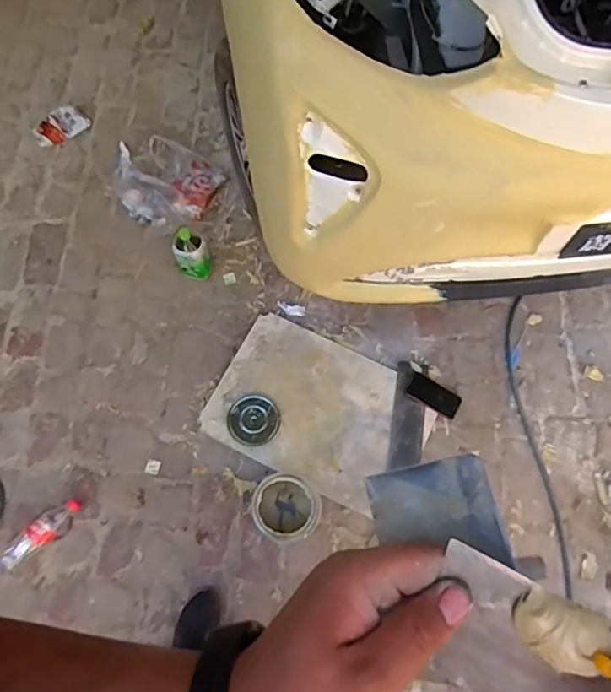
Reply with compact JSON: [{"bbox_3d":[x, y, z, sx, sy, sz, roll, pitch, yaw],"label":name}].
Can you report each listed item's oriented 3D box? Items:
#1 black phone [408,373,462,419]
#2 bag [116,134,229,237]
[{"bbox_3d":[0.367,0.139,1.533,0.148,0.016,0.075,31,70,11],"label":"black phone"},{"bbox_3d":[-0.483,-0.539,1.727,0.384,0.110,0.292,29,70,10],"label":"bag"}]

